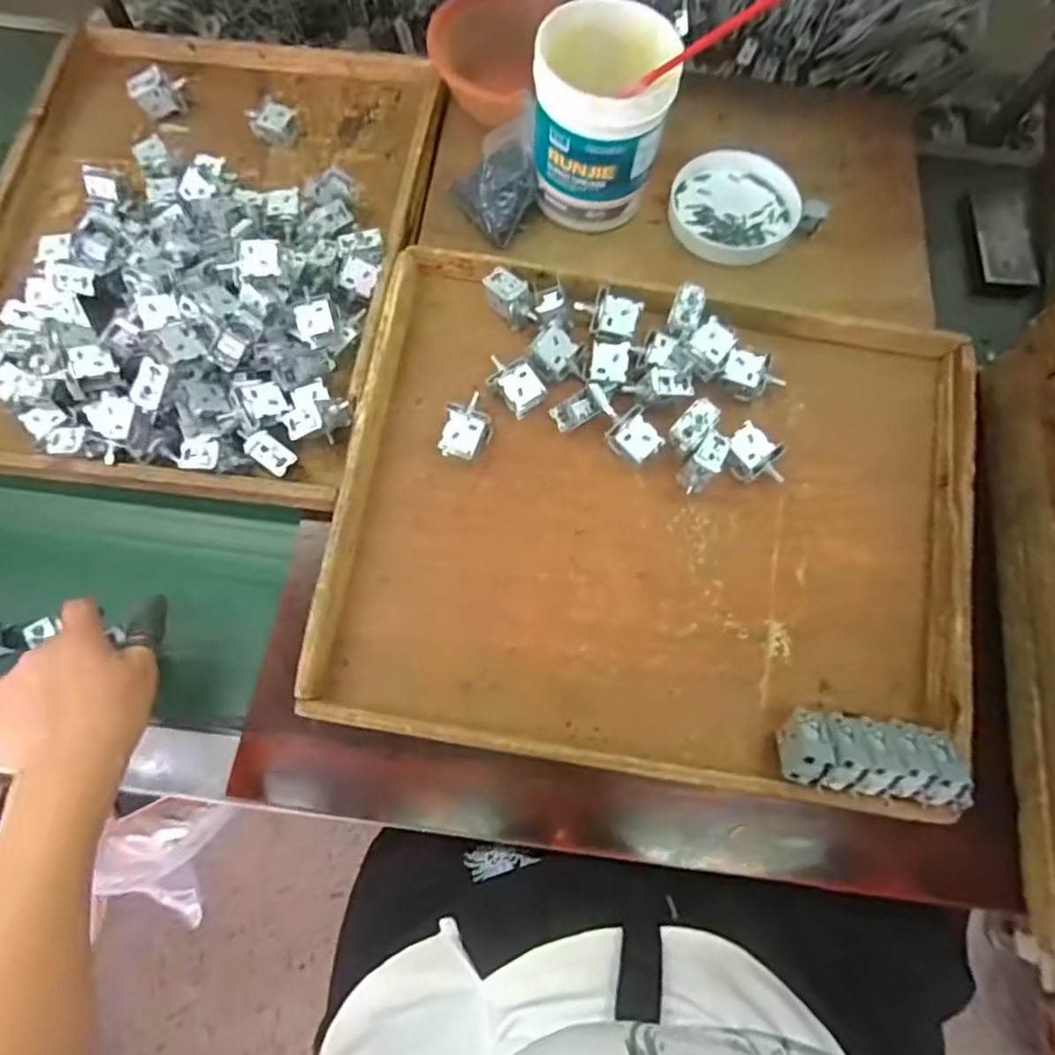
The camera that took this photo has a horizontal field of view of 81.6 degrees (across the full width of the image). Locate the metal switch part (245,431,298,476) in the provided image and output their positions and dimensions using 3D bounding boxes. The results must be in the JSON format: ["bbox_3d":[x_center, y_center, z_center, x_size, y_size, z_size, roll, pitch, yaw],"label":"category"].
[{"bbox_3d":[-0.218,-0.063,0.520,0.040,0.017,0.024,41,78,-11],"label":"metal switch part"}]

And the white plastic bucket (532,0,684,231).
[{"bbox_3d":[0.063,-0.357,0.549,0.112,0.151,0.102,1,73,-2],"label":"white plastic bucket"}]

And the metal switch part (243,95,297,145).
[{"bbox_3d":[-0.265,-0.423,0.633,0.045,0.024,0.037,18,73,4],"label":"metal switch part"}]

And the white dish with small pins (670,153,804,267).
[{"bbox_3d":[0.206,-0.322,0.614,0.126,0.017,0.122,1,73,-2],"label":"white dish with small pins"}]

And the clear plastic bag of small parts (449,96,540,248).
[{"bbox_3d":[-0.030,-0.326,0.576,0.080,0.068,0.091,1,73,-1],"label":"clear plastic bag of small parts"}]

